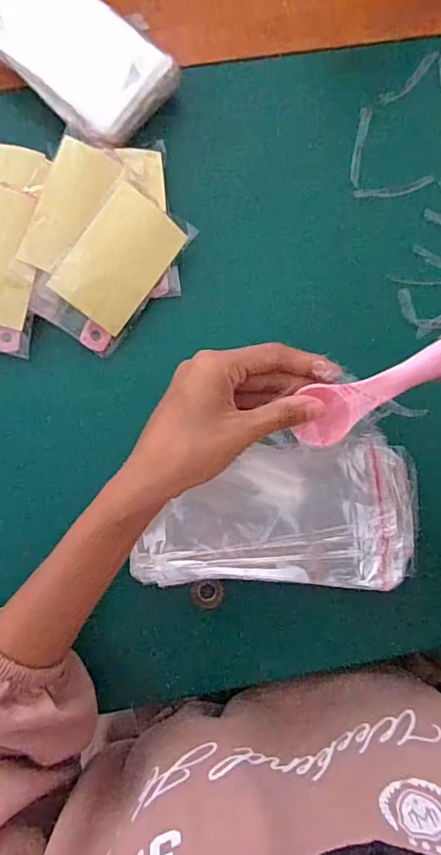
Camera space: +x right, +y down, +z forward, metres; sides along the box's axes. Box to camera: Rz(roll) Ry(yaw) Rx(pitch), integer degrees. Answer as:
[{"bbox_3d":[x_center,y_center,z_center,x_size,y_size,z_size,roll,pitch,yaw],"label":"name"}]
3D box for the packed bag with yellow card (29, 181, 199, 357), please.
[{"bbox_3d":[-0.080,-0.115,0.377,0.066,0.007,0.118,36,94,-18],"label":"packed bag with yellow card"}]

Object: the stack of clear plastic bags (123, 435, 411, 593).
[{"bbox_3d":[0.041,0.061,0.365,0.193,0.019,0.097,1,85,-3],"label":"stack of clear plastic bags"}]

